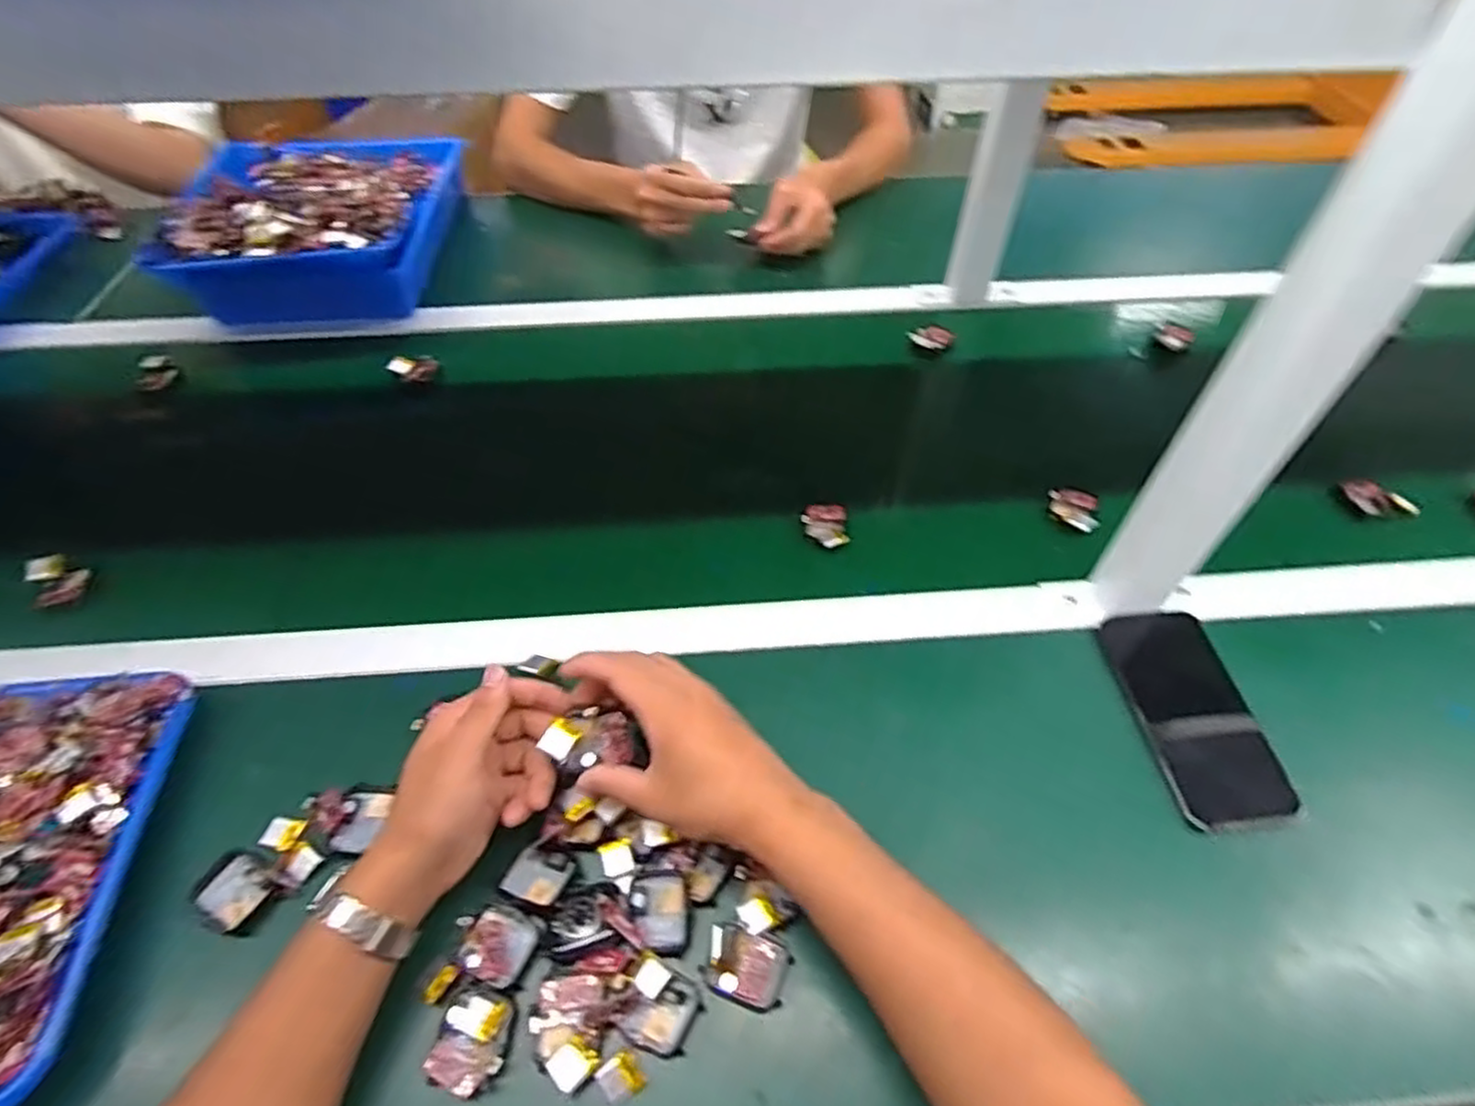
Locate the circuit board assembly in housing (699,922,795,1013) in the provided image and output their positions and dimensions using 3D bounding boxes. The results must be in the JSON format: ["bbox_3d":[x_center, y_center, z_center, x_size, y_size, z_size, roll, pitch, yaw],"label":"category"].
[{"bbox_3d":[0.005,0.231,0.406,0.046,0.017,0.035,15,53,12],"label":"circuit board assembly in housing"}]

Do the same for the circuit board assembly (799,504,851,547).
[{"bbox_3d":[0.076,-0.025,0.623,0.039,0.009,0.050,0,51,1],"label":"circuit board assembly"}]

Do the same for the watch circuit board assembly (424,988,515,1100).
[{"bbox_3d":[-0.142,0.259,0.387,0.039,0.011,0.045,12,52,10],"label":"watch circuit board assembly"}]

